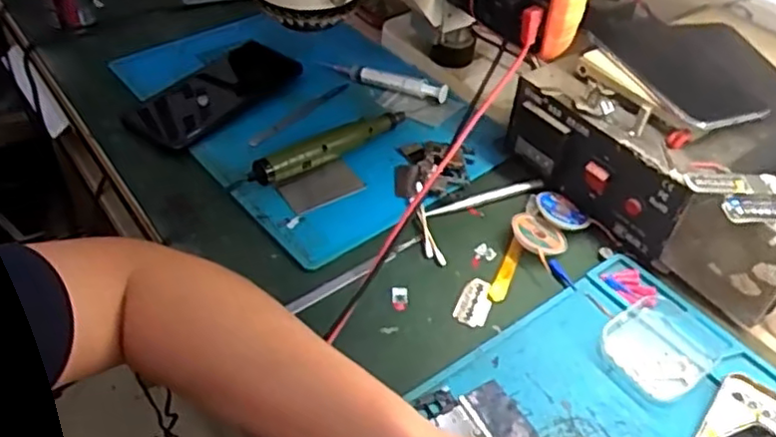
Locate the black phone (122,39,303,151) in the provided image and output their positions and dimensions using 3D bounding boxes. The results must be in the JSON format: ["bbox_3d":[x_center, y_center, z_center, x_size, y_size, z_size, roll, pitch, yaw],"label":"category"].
[{"bbox_3d":[-0.163,-0.122,0.622,0.073,0.013,0.166,27,49,22],"label":"black phone"}]

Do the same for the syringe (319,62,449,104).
[{"bbox_3d":[-0.006,-0.139,0.648,0.133,0.016,0.014,17,46,14],"label":"syringe"}]

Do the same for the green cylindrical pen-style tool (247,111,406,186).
[{"bbox_3d":[-0.047,-0.066,0.561,0.160,0.023,0.019,-32,54,-30],"label":"green cylindrical pen-style tool"}]

